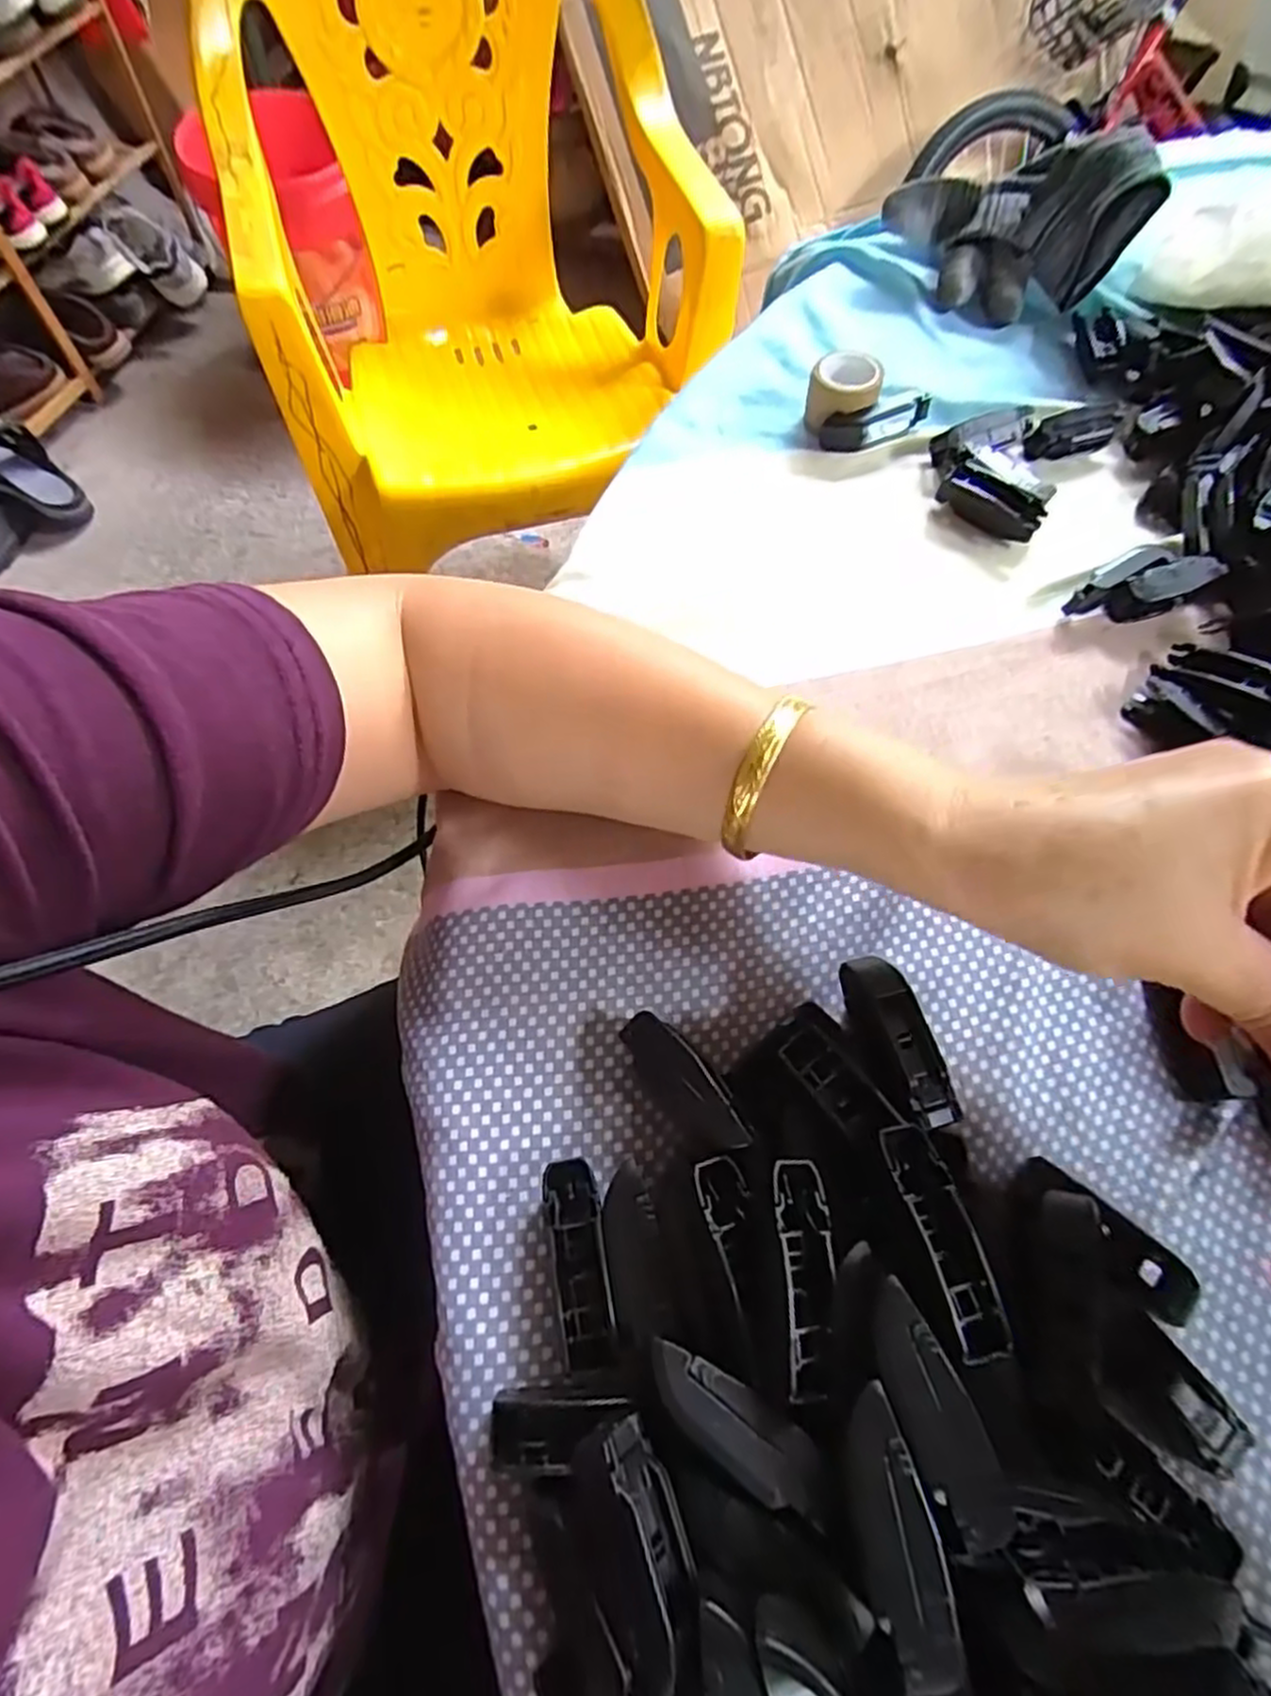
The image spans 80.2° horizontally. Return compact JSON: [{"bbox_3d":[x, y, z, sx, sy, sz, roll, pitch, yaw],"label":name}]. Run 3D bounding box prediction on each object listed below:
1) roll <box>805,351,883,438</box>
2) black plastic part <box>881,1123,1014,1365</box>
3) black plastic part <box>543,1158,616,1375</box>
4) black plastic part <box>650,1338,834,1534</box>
[{"bbox_3d":[0.102,-0.224,0.376,0.033,0.027,0.032,0,66,-1],"label":"roll"},{"bbox_3d":[0.082,0.102,0.199,0.016,0.011,0.055,-13,67,-6],"label":"black plastic part"},{"bbox_3d":[-0.016,0.124,0.227,0.016,0.015,0.055,-11,67,-5],"label":"black plastic part"},{"bbox_3d":[0.026,0.146,0.189,0.051,0.006,0.018,32,70,13],"label":"black plastic part"}]

